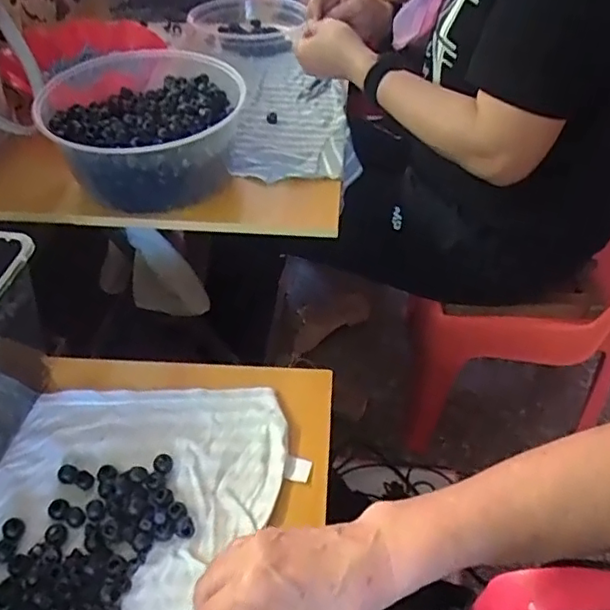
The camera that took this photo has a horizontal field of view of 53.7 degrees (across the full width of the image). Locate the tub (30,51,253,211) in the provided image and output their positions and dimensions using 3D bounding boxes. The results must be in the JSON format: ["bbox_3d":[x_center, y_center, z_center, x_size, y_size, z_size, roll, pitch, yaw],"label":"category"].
[{"bbox_3d":[-0.181,-0.204,0.705,0.210,0.096,0.223,0,44,0],"label":"tub"}]

